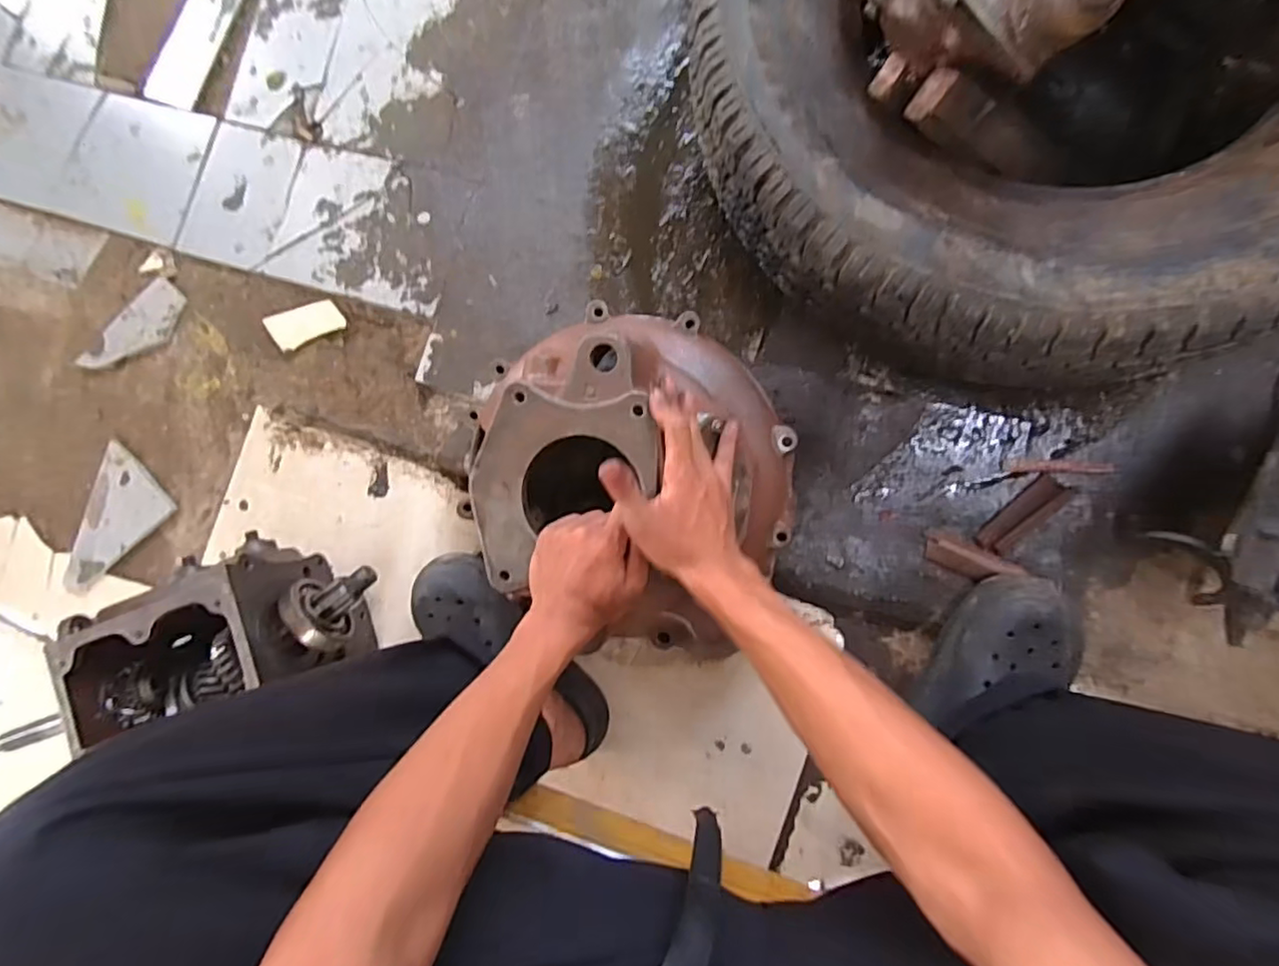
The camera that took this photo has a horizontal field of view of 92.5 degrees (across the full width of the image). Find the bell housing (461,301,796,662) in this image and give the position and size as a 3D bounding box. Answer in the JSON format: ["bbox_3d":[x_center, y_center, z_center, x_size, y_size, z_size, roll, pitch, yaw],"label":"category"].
[{"bbox_3d":[-0.002,-0.010,0.609,0.292,0.224,0.320,-42,81,4],"label":"bell housing"}]

